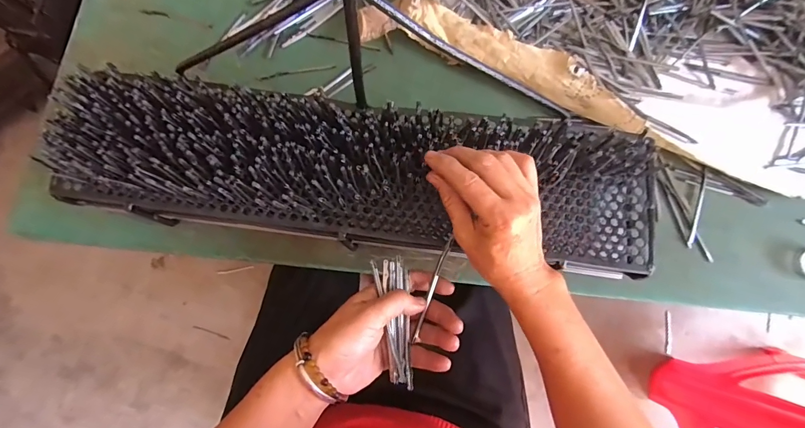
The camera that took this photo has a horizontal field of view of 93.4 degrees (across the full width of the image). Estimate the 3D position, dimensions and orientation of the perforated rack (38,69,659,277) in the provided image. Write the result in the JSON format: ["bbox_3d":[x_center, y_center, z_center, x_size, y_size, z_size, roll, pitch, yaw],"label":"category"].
[{"bbox_3d":[-0.042,-0.043,0.374,0.582,0.075,0.136,7,76,-2],"label":"perforated rack"}]

